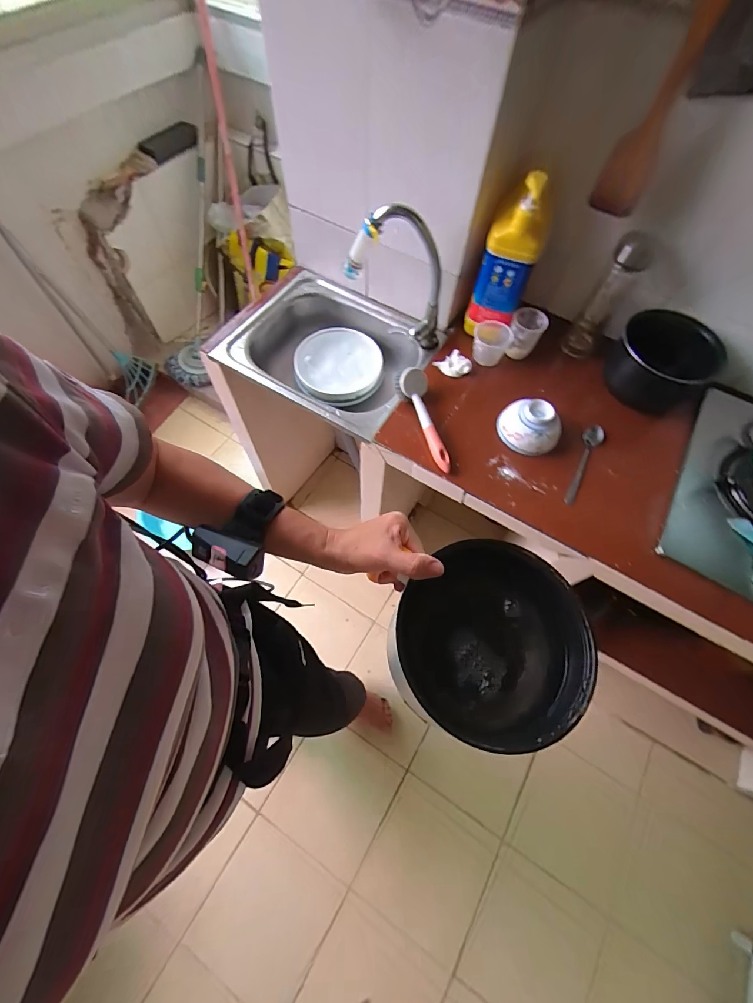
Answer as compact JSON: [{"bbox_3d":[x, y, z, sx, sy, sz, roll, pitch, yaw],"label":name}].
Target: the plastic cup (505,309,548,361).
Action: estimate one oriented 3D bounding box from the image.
[{"bbox_3d":[0.286,-0.322,0.757,0.062,0.082,0.058,1,65,-2],"label":"plastic cup"}]

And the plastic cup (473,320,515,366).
[{"bbox_3d":[0.222,-0.308,0.758,0.070,0.055,0.059,21,66,7],"label":"plastic cup"}]

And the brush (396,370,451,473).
[{"bbox_3d":[0.079,-0.141,0.678,0.056,0.074,0.188,-11,66,-7],"label":"brush"}]

